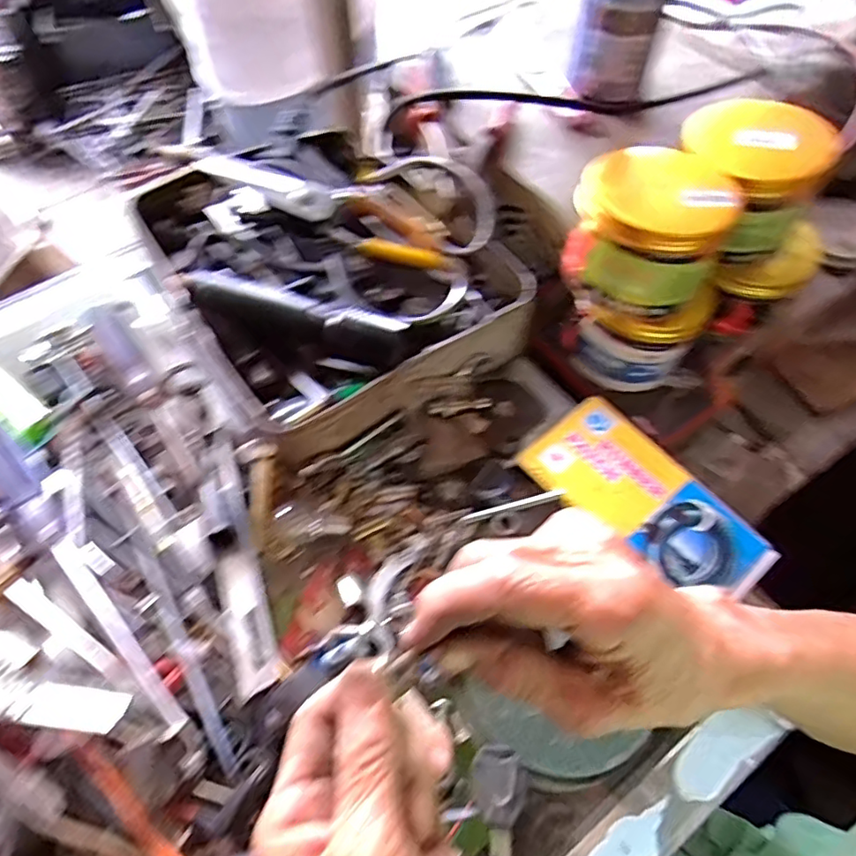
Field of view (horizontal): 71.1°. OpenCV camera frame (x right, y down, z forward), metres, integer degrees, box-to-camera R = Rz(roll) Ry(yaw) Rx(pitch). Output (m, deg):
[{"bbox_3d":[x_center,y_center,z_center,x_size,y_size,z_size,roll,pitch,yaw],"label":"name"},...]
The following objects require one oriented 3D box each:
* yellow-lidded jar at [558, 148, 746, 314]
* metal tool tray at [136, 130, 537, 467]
[{"bbox_3d":[0.133,-0.122,0.355,0.082,0.064,0.085,0,61,-1],"label":"yellow-lidded jar"},{"bbox_3d":[-0.071,-0.120,0.415,0.207,0.075,0.246,-31,66,-16],"label":"metal tool tray"}]

